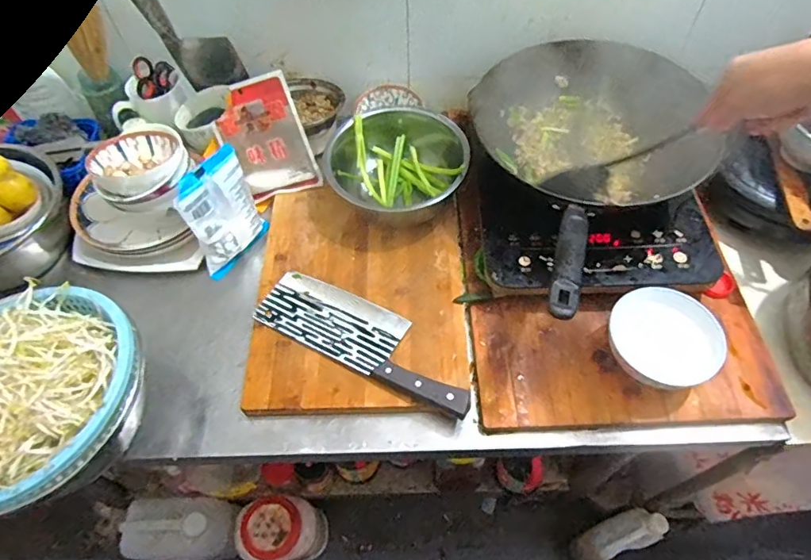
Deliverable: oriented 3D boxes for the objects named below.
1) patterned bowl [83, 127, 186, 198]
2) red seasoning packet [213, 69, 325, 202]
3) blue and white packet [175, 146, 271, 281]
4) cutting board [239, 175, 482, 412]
[{"bbox_3d":[-0.364,-0.158,0.701,0.117,0.042,0.110,-1,56,1],"label":"patterned bowl"},{"bbox_3d":[-0.206,-0.210,0.776,0.113,0.169,0.026,-24,25,-5],"label":"red seasoning packet"},{"bbox_3d":[-0.253,-0.092,0.727,0.027,0.151,0.115,16,55,31],"label":"blue and white packet"},{"bbox_3d":[-0.057,0.012,0.709,0.277,0.024,0.340,-1,56,1],"label":"cutting board"}]

